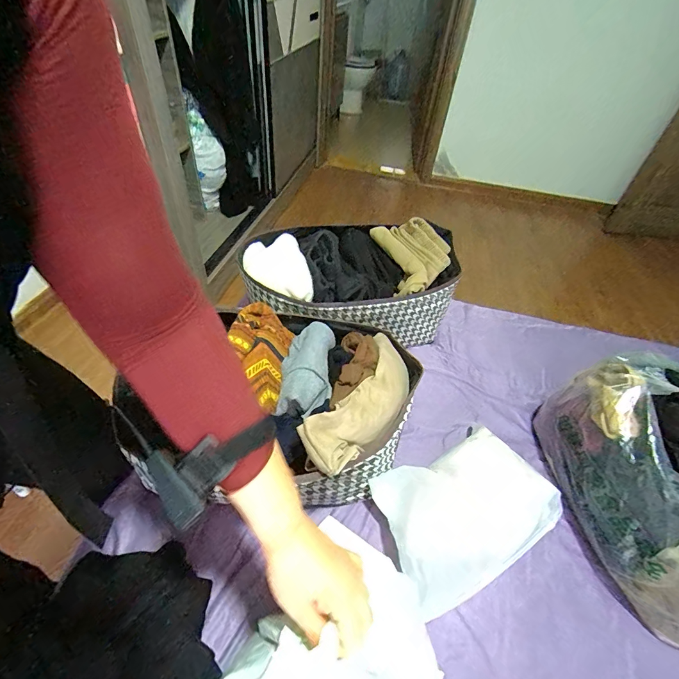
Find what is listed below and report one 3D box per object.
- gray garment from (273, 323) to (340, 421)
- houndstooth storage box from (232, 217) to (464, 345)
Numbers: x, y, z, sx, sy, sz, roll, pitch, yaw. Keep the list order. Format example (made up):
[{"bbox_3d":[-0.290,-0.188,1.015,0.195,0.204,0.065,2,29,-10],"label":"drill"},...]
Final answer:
[{"bbox_3d":[-0.057,0.048,0.632,0.086,0.053,0.208,7,46,0],"label":"gray garment"},{"bbox_3d":[0.031,-0.136,0.864,0.498,0.188,0.294,-2,47,-8],"label":"houndstooth storage box"}]

